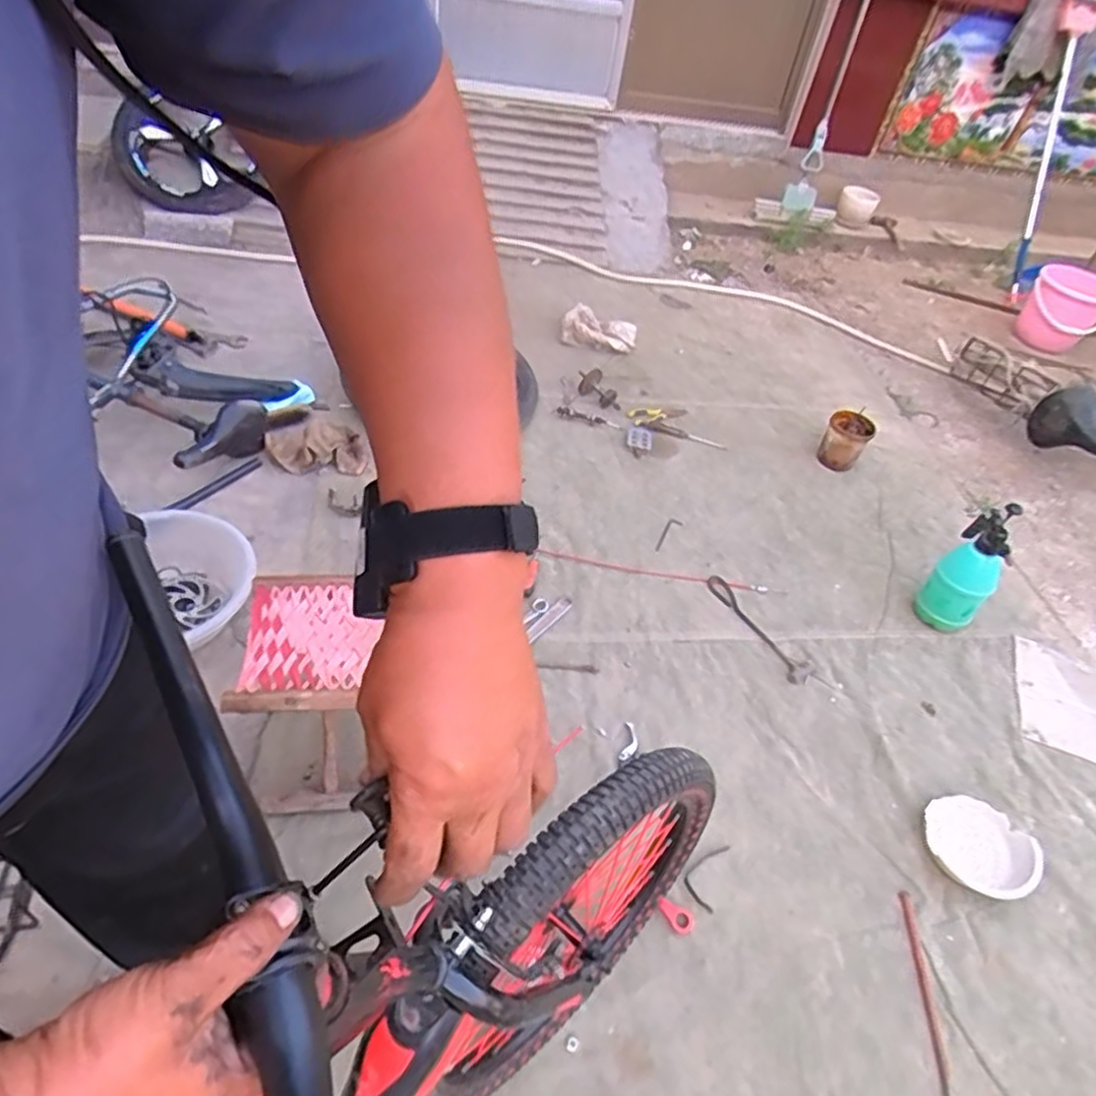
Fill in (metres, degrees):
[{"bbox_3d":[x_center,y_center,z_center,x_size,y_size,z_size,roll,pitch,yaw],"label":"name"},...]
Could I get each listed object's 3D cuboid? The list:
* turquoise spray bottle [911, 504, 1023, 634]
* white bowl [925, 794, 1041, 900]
[{"bbox_3d":[0.894,0.064,1.480,0.134,0.315,0.122,-29,57,-33],"label":"turquoise spray bottle"},{"bbox_3d":[0.737,0.507,1.184,0.151,0.055,0.176,-24,54,-30],"label":"white bowl"}]

